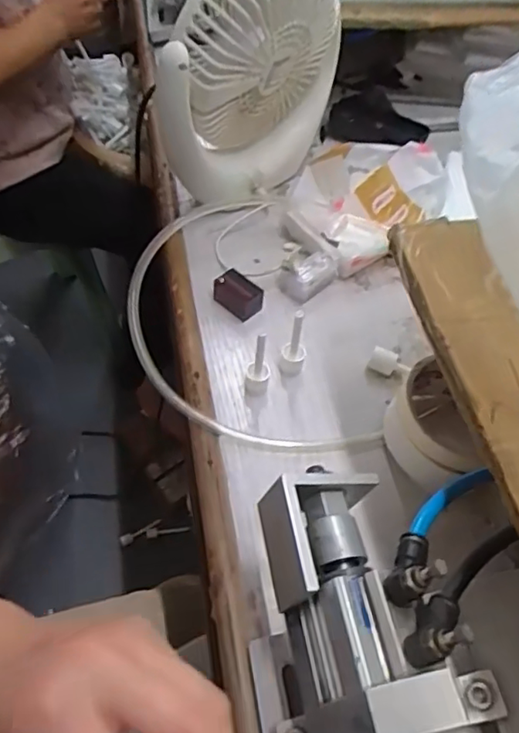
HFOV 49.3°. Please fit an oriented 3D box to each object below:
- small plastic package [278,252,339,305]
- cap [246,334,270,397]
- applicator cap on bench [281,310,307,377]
[{"bbox_3d":[0.046,-0.081,0.500,0.048,0.026,0.028,-33,62,-24],"label":"small plastic package"},{"bbox_3d":[-0.001,0.001,0.422,0.018,0.052,0.018,2,54,-2],"label":"cap"},{"bbox_3d":[0.028,-0.018,0.430,0.019,0.065,0.017,7,54,2],"label":"applicator cap on bench"}]

